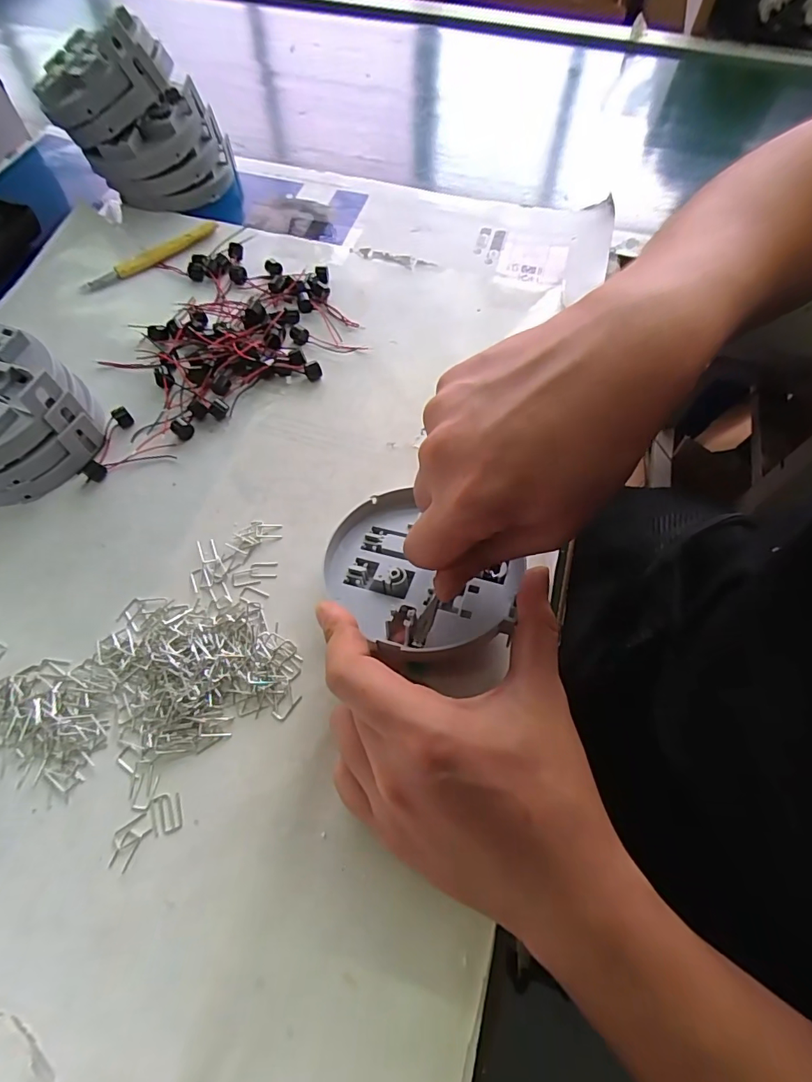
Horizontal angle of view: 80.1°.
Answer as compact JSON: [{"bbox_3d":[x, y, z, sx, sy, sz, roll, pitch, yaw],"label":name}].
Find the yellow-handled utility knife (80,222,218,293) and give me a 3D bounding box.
[{"bbox_3d":[-0.206,-0.232,0.393,0.119,0.011,0.014,-38,70,-18],"label":"yellow-handled utility knife"}]

